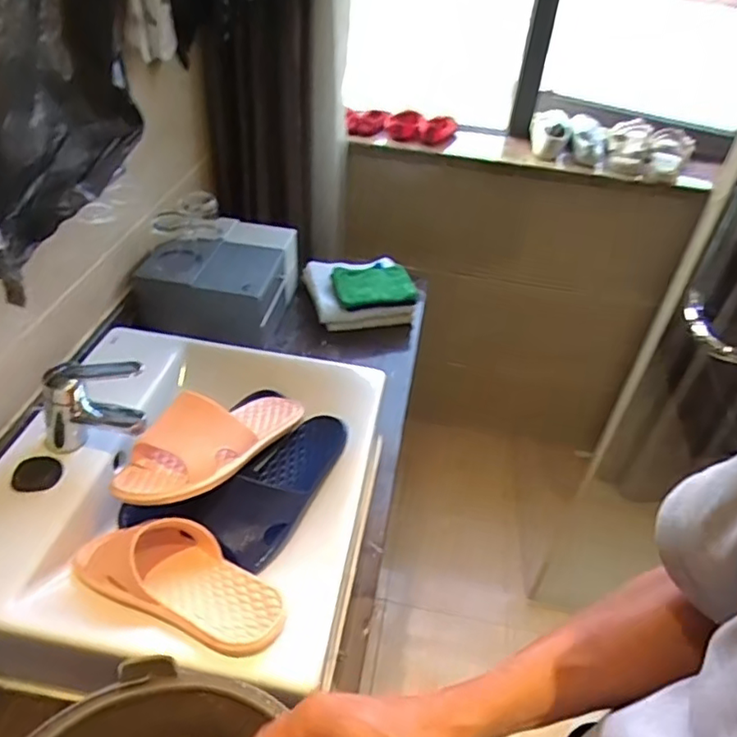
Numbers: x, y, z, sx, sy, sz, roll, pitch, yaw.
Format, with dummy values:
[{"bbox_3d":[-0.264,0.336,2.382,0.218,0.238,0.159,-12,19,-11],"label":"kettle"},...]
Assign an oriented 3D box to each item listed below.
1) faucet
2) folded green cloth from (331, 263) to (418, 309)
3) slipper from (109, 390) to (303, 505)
[{"bbox_3d":[-0.320,0.044,0.694,0.119,0.103,0.053,2,40,-5],"label":"faucet"},{"bbox_3d":[0.008,-0.161,1.131,0.150,0.033,0.108,-7,42,-15],"label":"folded green cloth"},{"bbox_3d":[-0.171,0.078,0.690,0.095,0.084,0.256,32,47,28],"label":"slipper"}]

